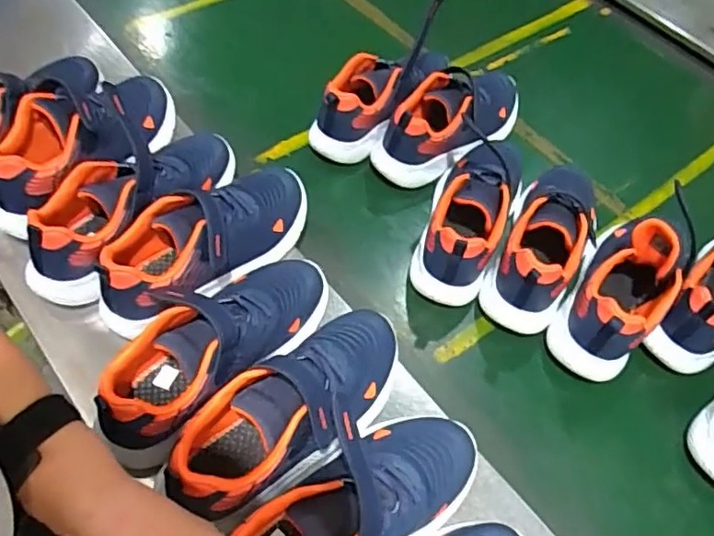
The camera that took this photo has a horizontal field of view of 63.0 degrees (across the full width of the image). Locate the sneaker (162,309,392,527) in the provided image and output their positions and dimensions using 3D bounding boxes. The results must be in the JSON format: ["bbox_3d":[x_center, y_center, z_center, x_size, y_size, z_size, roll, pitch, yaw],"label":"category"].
[{"bbox_3d":[-0.046,0.113,0.492,0.078,0.094,0.233,41,51,23],"label":"sneaker"}]

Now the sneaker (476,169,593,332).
[{"bbox_3d":[0.224,-0.043,0.668,0.098,0.094,0.228,21,58,13],"label":"sneaker"}]

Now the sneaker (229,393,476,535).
[{"bbox_3d":[-0.008,0.177,0.446,0.230,0.099,0.094,-29,61,-19],"label":"sneaker"}]

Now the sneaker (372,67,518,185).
[{"bbox_3d":[0.128,-0.198,0.761,0.228,0.104,0.090,-35,63,-22],"label":"sneaker"}]

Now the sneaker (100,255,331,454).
[{"bbox_3d":[-0.121,0.064,0.527,0.105,0.086,0.242,37,49,21],"label":"sneaker"}]

